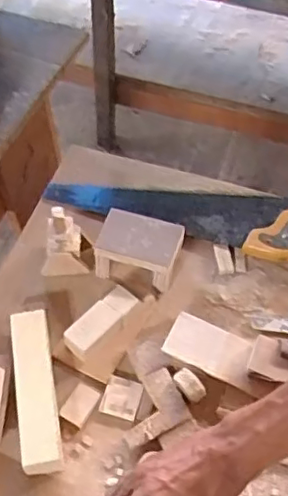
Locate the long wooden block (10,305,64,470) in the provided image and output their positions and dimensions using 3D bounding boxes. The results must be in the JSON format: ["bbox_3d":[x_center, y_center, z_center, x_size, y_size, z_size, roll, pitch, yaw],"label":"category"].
[{"bbox_3d":[-0.111,0.142,0.623,0.040,0.025,0.164,-11,56,-6],"label":"long wooden block"}]

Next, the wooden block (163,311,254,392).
[{"bbox_3d":[0.073,0.112,0.653,0.097,0.027,0.050,22,59,16],"label":"wooden block"}]

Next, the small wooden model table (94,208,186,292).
[{"bbox_3d":[-0.005,0.004,0.711,0.094,0.052,0.068,17,57,12],"label":"small wooden model table"}]

